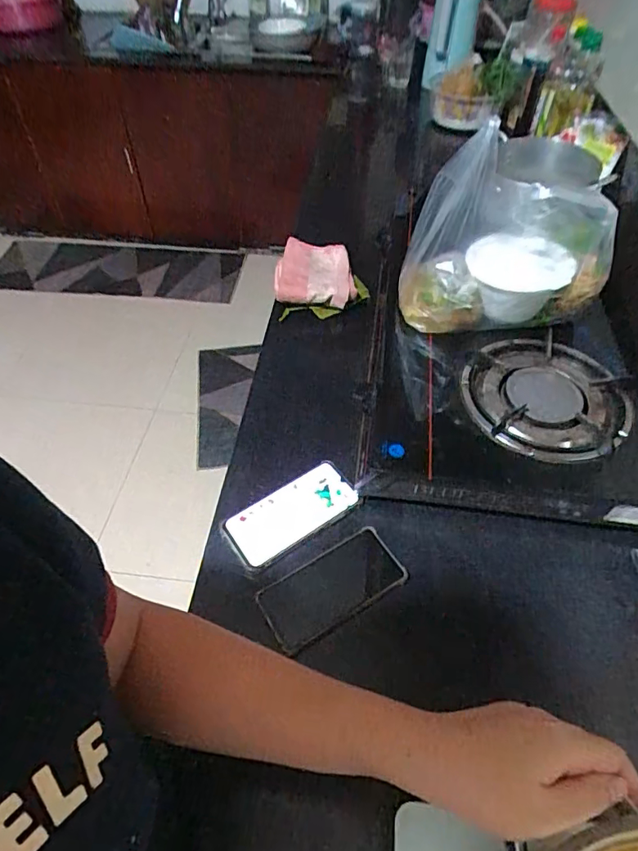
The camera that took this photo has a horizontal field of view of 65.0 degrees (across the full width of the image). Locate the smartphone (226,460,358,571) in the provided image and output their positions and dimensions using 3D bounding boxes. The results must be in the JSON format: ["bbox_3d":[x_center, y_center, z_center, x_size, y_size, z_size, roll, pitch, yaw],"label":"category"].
[{"bbox_3d":[-0.033,0.105,0.618,0.161,0.010,0.079,-29,56,-22],"label":"smartphone"}]

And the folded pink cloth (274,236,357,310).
[{"bbox_3d":[-0.004,-0.278,0.913,0.144,0.045,0.155,5,51,3],"label":"folded pink cloth"}]

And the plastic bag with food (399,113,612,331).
[{"bbox_3d":[0.242,-0.235,0.647,0.240,0.217,0.114,6,51,5],"label":"plastic bag with food"}]

